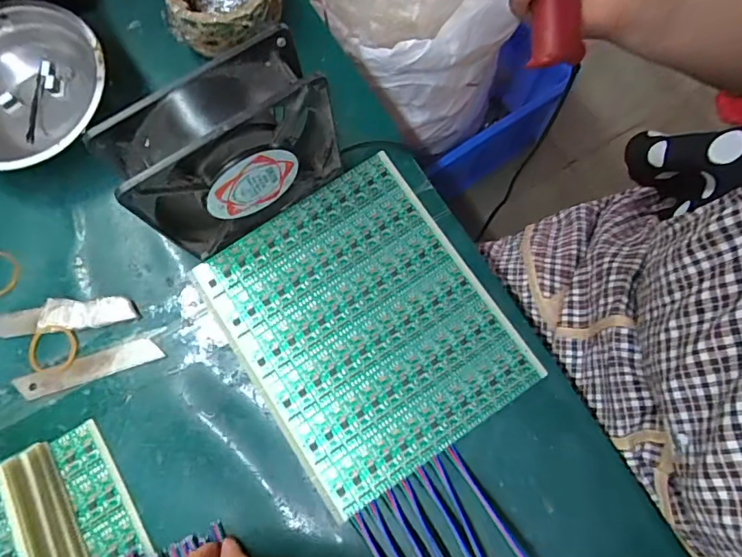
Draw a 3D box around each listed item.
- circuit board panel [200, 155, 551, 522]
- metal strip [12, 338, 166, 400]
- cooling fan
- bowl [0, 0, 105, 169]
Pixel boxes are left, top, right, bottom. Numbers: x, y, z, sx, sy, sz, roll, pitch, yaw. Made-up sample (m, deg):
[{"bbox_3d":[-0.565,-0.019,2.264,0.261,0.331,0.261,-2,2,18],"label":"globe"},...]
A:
[{"bbox_3d":[-0.005,0.029,0.324,0.163,0.009,0.191,-32,77,-8],"label":"circuit board panel"},{"bbox_3d":[-0.191,0.060,0.322,0.098,0.004,0.019,-17,76,-4],"label":"metal strip"},{"bbox_3d":[-0.080,-0.070,0.291,0.122,0.120,0.039,-34,77,-8],"label":"cooling fan"},{"bbox_3d":[-0.253,-0.135,0.347,0.116,0.038,0.123,21,76,6],"label":"bowl"}]

